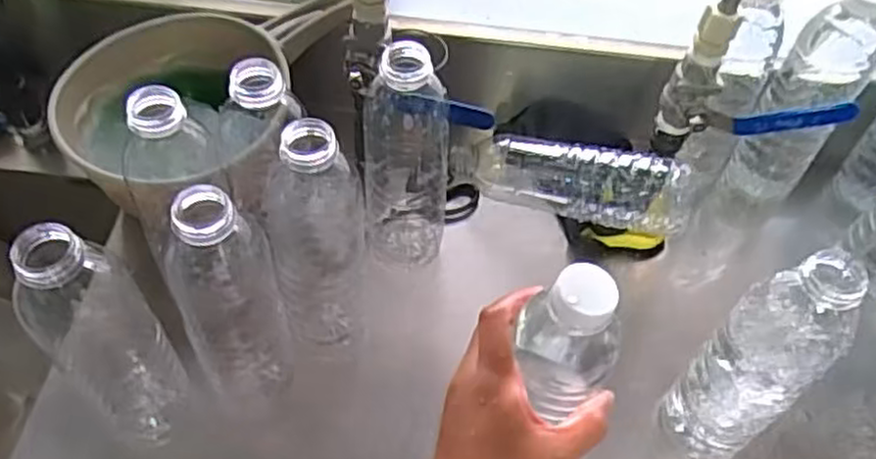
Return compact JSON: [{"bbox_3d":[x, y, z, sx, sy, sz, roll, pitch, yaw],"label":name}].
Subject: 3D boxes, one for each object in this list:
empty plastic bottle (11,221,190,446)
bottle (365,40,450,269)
[{"bbox_3d":[-0.205,0.063,0.451,0.067,0.204,0.061,-27,60,-23],"label":"empty plastic bottle"},{"bbox_3d":[-0.027,-0.051,0.547,0.071,0.199,0.050,7,52,0],"label":"bottle"}]

